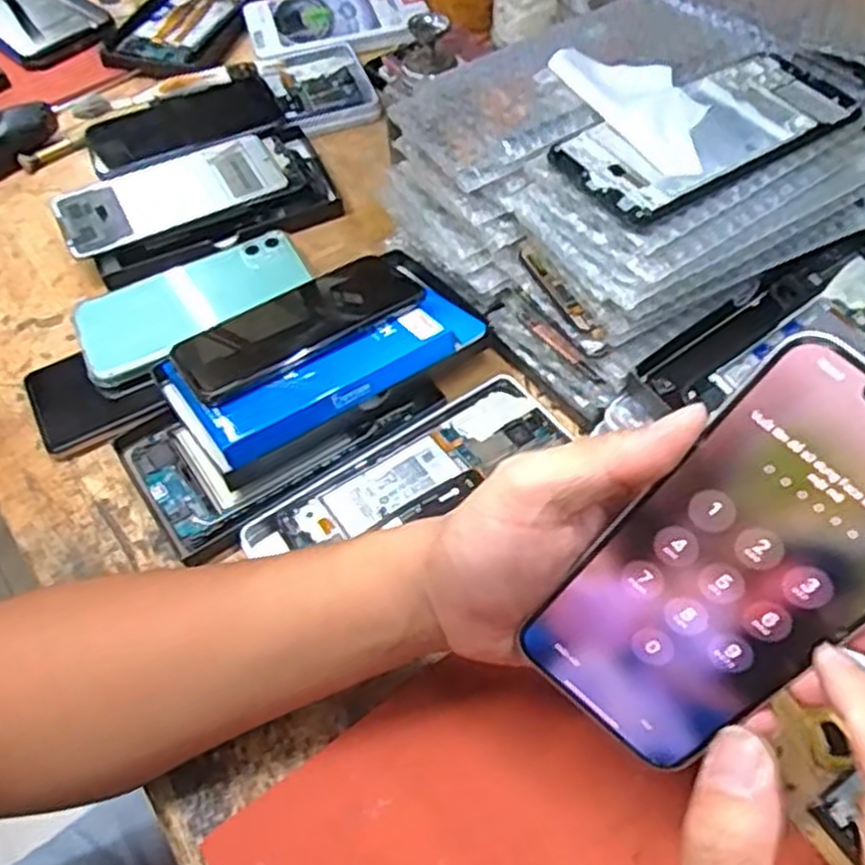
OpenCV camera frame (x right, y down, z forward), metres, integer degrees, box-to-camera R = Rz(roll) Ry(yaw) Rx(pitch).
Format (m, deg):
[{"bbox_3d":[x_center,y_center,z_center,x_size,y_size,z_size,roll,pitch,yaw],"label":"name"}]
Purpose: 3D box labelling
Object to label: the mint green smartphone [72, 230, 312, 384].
[{"bbox_3d":[-0.159,-0.088,0.526,0.151,0.006,0.072,-28,57,-15],"label":"mint green smartphone"}]

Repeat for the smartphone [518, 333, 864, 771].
[{"bbox_3d":[0.099,0.048,0.264,0.075,0.157,0.004,41,30,9],"label":"smartphone"}]

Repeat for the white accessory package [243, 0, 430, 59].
[{"bbox_3d":[-0.088,-0.379,0.723,0.157,0.009,0.128,-10,55,-2],"label":"white accessory package"}]

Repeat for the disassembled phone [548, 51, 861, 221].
[{"bbox_3d":[0.141,-0.156,0.411,0.150,0.005,0.071,-29,57,-15],"label":"disassembled phone"}]

